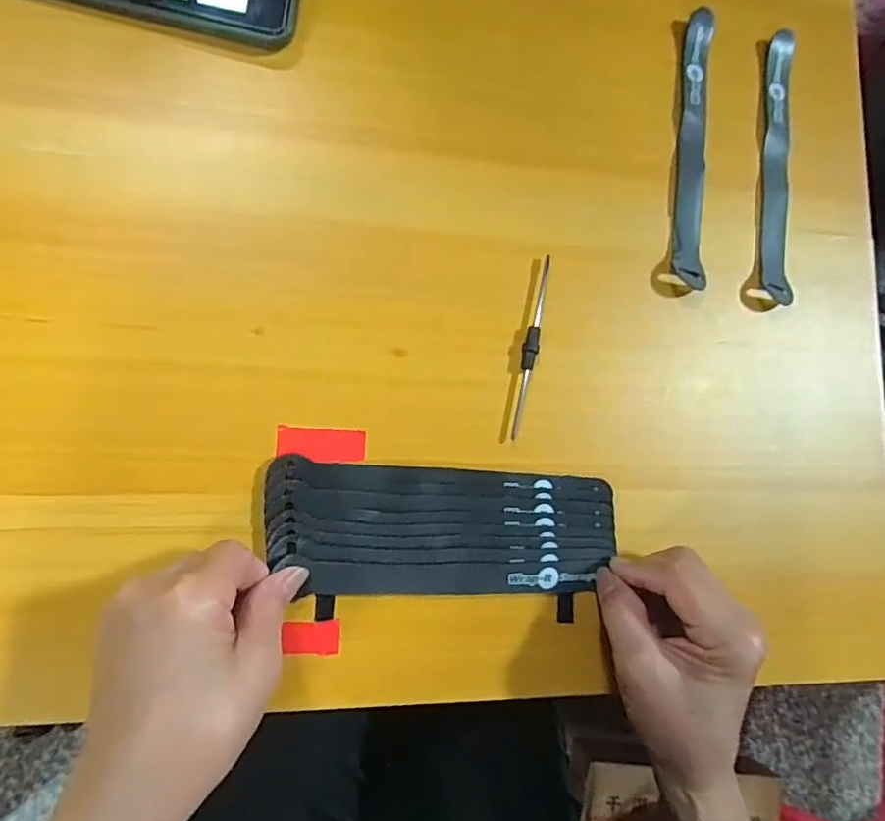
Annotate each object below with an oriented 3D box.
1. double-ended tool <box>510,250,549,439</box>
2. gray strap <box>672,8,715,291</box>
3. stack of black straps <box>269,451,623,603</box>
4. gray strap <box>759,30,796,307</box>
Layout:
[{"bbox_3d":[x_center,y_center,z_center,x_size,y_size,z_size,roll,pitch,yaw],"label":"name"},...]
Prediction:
[{"bbox_3d":[0.053,-0.039,0.352,0.008,0.007,0.112,11,82,-9],"label":"double-ended tool"},{"bbox_3d":[0.165,-0.173,0.384,0.021,0.012,0.190,7,83,-10],"label":"gray strap"},{"bbox_3d":[0.003,0.068,0.333,0.195,0.011,0.069,5,85,-10],"label":"stack of black straps"},{"bbox_3d":[0.227,-0.165,0.395,0.021,0.009,0.191,6,83,-10],"label":"gray strap"}]

